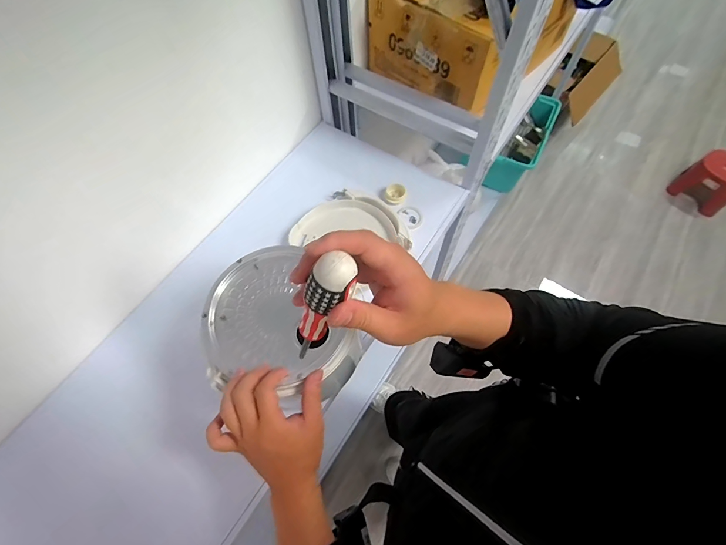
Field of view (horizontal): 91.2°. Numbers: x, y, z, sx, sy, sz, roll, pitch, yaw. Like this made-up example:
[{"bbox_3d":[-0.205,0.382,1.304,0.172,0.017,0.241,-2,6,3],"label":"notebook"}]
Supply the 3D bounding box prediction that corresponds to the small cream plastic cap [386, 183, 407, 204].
[{"bbox_3d":[0.070,-0.168,0.760,0.042,0.022,0.051,11,66,8],"label":"small cream plastic cap"}]

